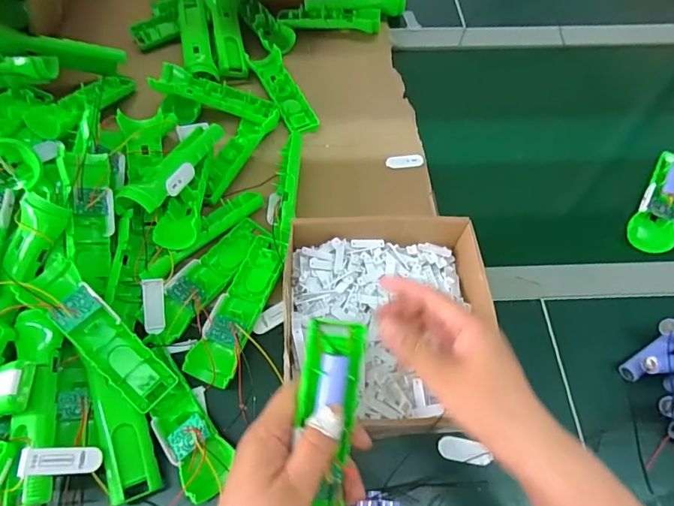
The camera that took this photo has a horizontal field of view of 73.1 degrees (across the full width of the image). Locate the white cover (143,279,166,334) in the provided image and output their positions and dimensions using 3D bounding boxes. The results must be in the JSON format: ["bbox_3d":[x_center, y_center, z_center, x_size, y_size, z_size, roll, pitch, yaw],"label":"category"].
[{"bbox_3d":[-0.189,0.055,0.470,0.019,0.011,0.056,-3,92,-3],"label":"white cover"}]

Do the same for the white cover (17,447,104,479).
[{"bbox_3d":[-0.226,0.171,0.374,0.058,0.010,0.021,13,56,-30],"label":"white cover"}]

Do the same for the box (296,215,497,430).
[{"bbox_3d":[0.052,0.064,0.459,0.189,0.067,0.219,-4,62,-2],"label":"box"}]

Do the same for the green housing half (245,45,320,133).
[{"bbox_3d":[-0.075,-0.231,0.649,0.047,0.017,0.161,-24,65,-13],"label":"green housing half"}]

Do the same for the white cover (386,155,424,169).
[{"bbox_3d":[0.090,-0.122,0.604,0.048,0.006,0.018,-7,62,-4],"label":"white cover"}]

